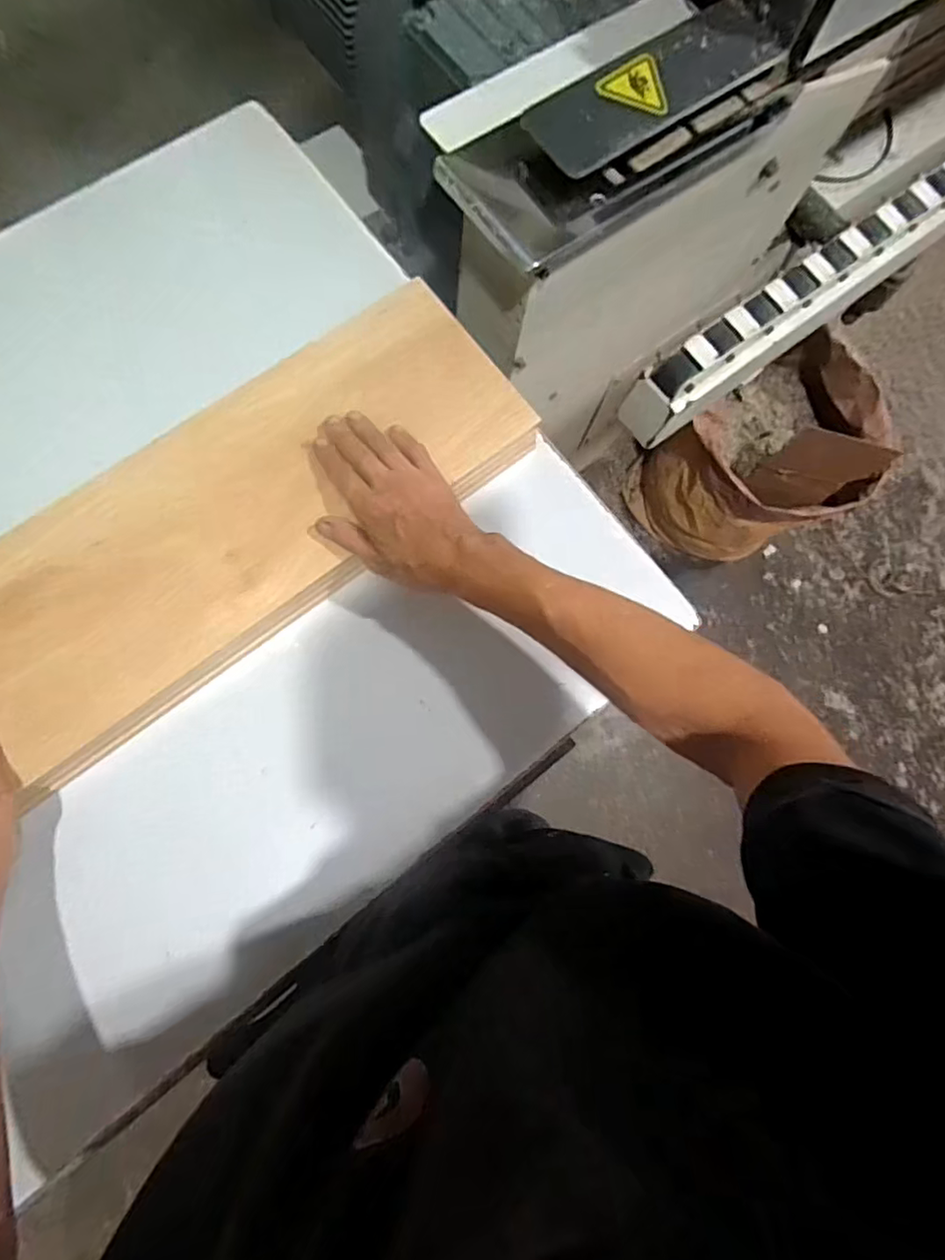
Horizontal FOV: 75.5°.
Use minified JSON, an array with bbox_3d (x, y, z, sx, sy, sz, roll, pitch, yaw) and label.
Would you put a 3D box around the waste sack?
[{"bbox_3d":[0.543,-0.319,1.214,0.266,0.518,0.309,-29,85,-6],"label":"waste sack"}]

